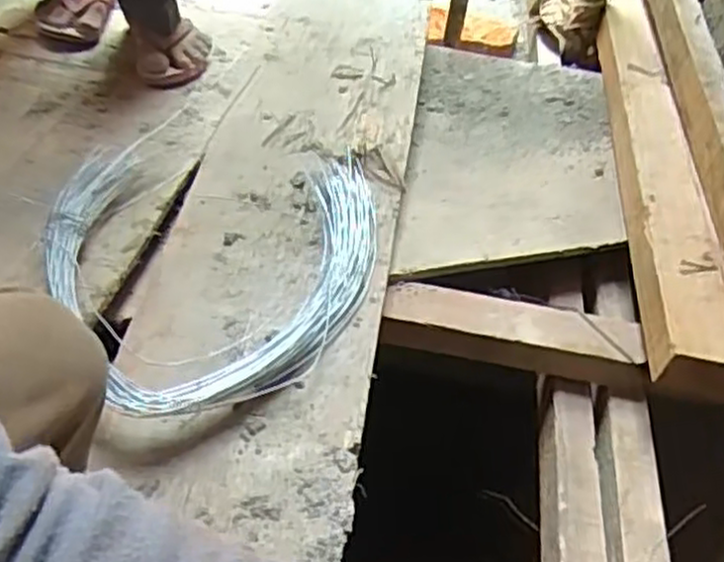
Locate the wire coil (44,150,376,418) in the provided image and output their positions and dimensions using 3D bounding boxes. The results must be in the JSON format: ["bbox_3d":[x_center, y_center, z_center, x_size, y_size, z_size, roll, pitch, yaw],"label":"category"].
[{"bbox_3d":[-0.136,-0.022,0.784,0.340,0.050,0.357,3,46,-3],"label":"wire coil"}]

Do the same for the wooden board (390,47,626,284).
[{"bbox_3d":[0.209,-0.185,1.066,0.276,0.024,0.533,7,40,4],"label":"wooden board"}]

